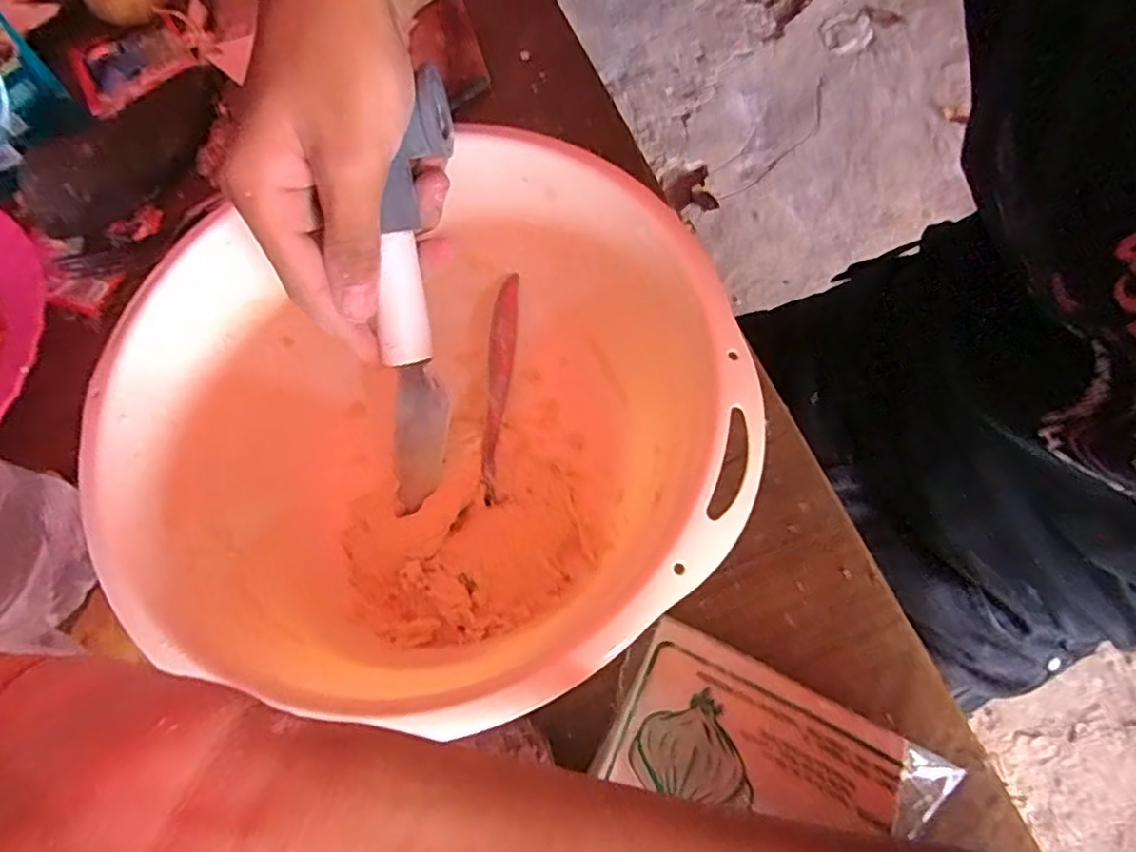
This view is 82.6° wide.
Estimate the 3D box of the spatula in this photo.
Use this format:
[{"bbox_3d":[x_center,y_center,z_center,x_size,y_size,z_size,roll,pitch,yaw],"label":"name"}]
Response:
[{"bbox_3d":[-0.065,-0.049,0.279,0.022,0.183,0.031,6,21,3],"label":"spatula"}]

